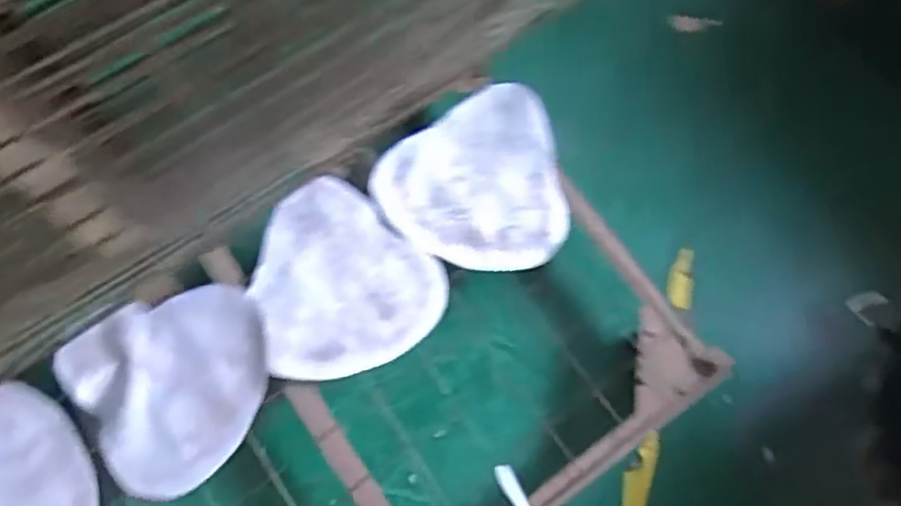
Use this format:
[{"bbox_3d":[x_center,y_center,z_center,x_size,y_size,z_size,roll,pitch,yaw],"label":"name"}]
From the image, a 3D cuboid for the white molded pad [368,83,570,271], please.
[{"bbox_3d":[0.031,-0.130,1.260,0.332,0.049,0.338,-8,72,-4],"label":"white molded pad"}]

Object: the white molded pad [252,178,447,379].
[{"bbox_3d":[-0.182,0.030,1.194,0.302,0.027,0.337,-18,77,-6],"label":"white molded pad"}]

